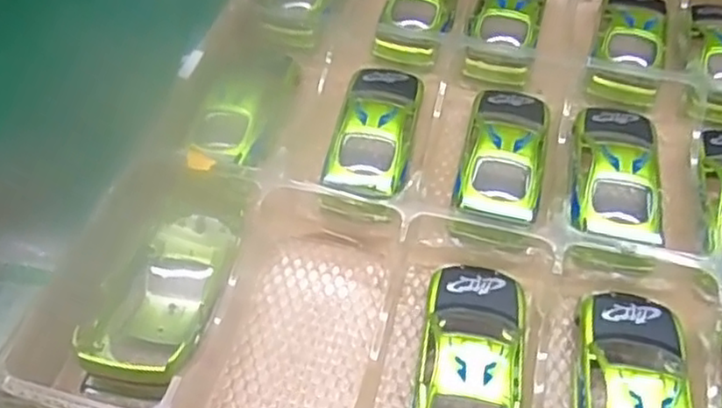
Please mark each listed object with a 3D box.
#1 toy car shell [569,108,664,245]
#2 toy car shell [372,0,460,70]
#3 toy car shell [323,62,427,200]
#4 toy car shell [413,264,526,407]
[{"bbox_3d":[0.157,-0.024,0.424,0.051,0.023,0.114,12,51,9],"label":"toy car shell"},{"bbox_3d":[0.049,-0.158,0.532,0.051,0.024,0.129,13,51,10],"label":"toy car shell"},{"bbox_3d":[0.010,-0.050,0.444,0.050,0.026,0.124,9,50,7],"label":"toy car shell"},{"bbox_3d":[0.054,0.082,0.337,0.050,0.034,0.124,9,50,7],"label":"toy car shell"}]

